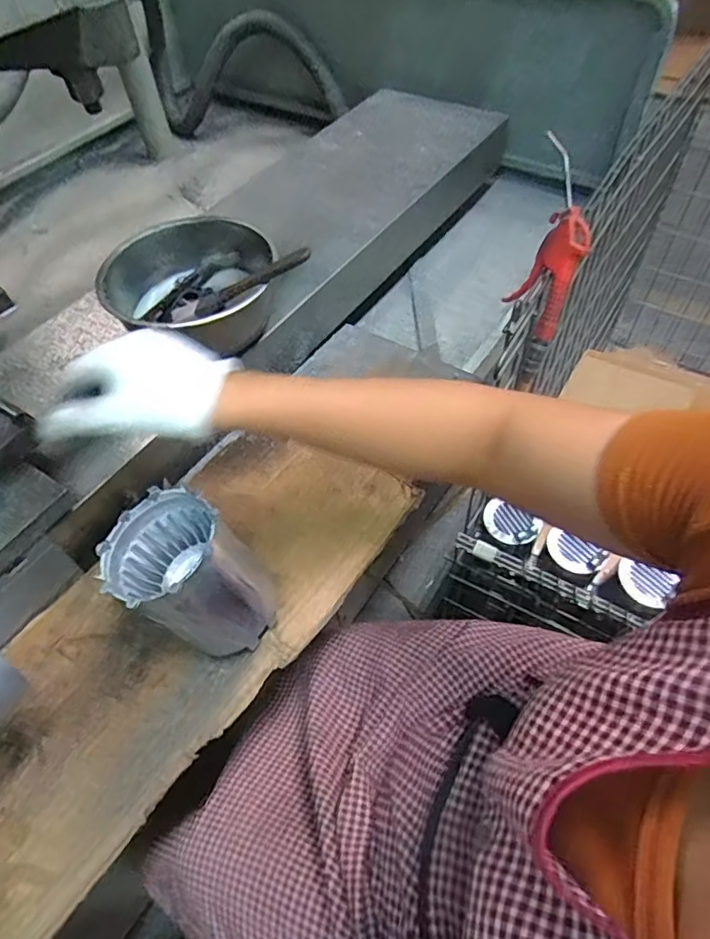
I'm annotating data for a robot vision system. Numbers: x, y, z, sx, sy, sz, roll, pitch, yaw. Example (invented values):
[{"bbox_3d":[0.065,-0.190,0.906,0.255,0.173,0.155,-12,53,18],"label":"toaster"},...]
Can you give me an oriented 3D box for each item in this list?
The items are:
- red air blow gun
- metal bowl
[{"bbox_3d":[0.216,-0.247,0.620,0.070,0.202,0.077,7,21,7],"label":"red air blow gun"},{"bbox_3d":[-0.184,-0.196,0.633,0.174,0.079,0.171,-1,55,2],"label":"metal bowl"}]

